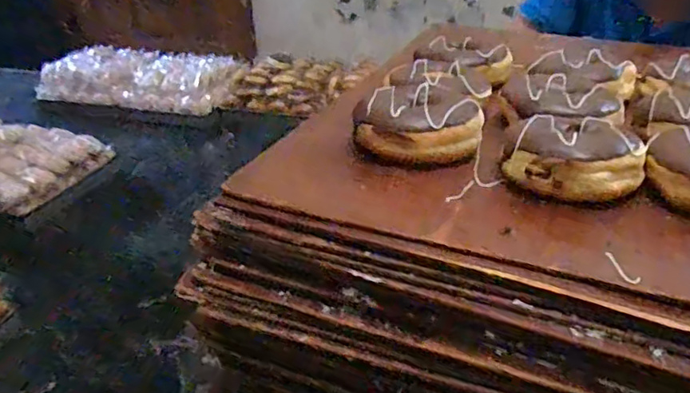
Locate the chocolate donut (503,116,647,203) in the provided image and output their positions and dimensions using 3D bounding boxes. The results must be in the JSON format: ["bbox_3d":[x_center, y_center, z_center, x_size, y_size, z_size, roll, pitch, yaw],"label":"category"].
[{"bbox_3d":[0.161,-0.030,0.394,0.080,0.035,0.081,14,35,27],"label":"chocolate donut"}]

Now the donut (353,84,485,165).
[{"bbox_3d":[0.058,-0.059,0.445,0.093,0.035,0.088,5,32,14],"label":"donut"}]

